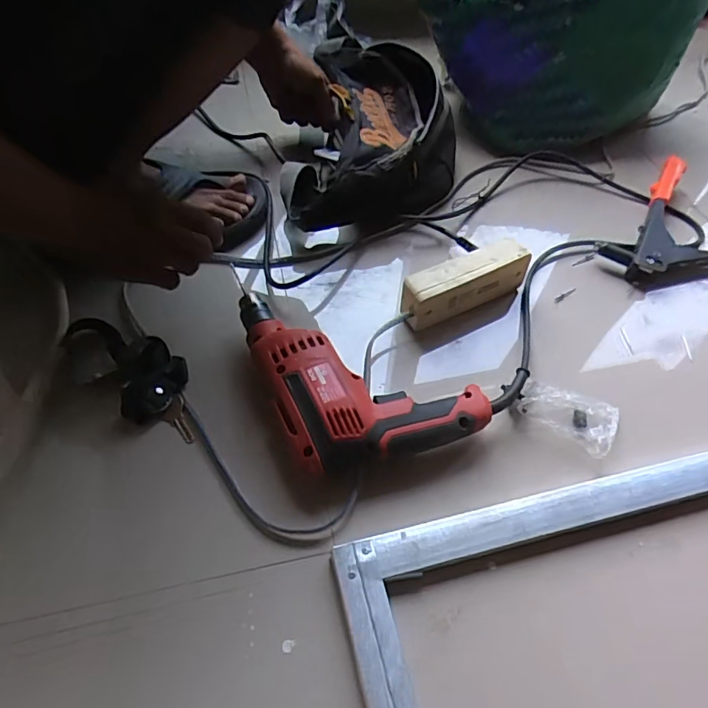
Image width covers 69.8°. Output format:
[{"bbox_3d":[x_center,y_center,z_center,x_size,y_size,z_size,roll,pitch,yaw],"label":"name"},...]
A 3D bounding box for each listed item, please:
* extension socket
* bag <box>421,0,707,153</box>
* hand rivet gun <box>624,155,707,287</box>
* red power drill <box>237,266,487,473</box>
[{"bbox_3d":[0.127,-0.081,0.587,0.155,0.060,0.038,-23,59,-17],"label":"extension socket"},{"bbox_3d":[0.325,-0.483,0.768,0.402,0.248,0.239,-19,58,-15],"label":"bag"},{"bbox_3d":[0.441,-0.159,0.674,0.232,0.035,0.198,-31,62,-22],"label":"hand rivet gun"},{"bbox_3d":[0.002,0.007,0.516,0.195,0.064,0.230,-18,58,-14],"label":"red power drill"}]

